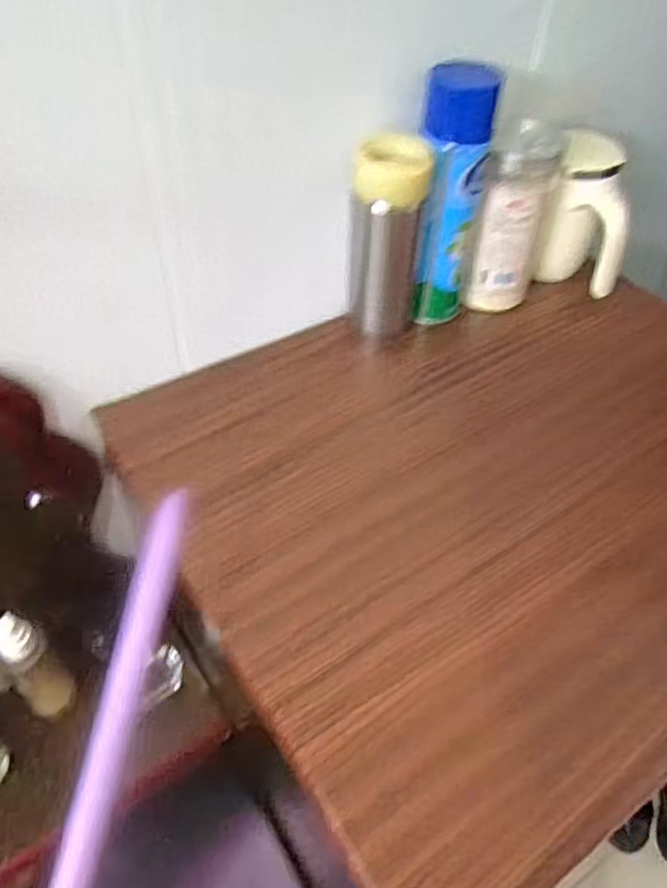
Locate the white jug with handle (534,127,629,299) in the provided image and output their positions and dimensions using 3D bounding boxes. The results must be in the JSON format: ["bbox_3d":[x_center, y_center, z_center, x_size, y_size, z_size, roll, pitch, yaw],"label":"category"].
[{"bbox_3d":[0.264,-0.242,0.720,0.103,0.133,0.099,16,51,10],"label":"white jug with handle"}]

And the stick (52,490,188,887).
[{"bbox_3d":[-0.113,0.172,0.310,0.017,0.009,0.306,10,72,5],"label":"stick"}]

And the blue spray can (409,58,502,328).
[{"bbox_3d":[0.108,-0.219,0.636,0.063,0.236,0.058,2,49,-2],"label":"blue spray can"}]

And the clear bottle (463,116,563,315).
[{"bbox_3d":[0.183,-0.225,0.693,0.066,0.167,0.076,16,51,10],"label":"clear bottle"}]

